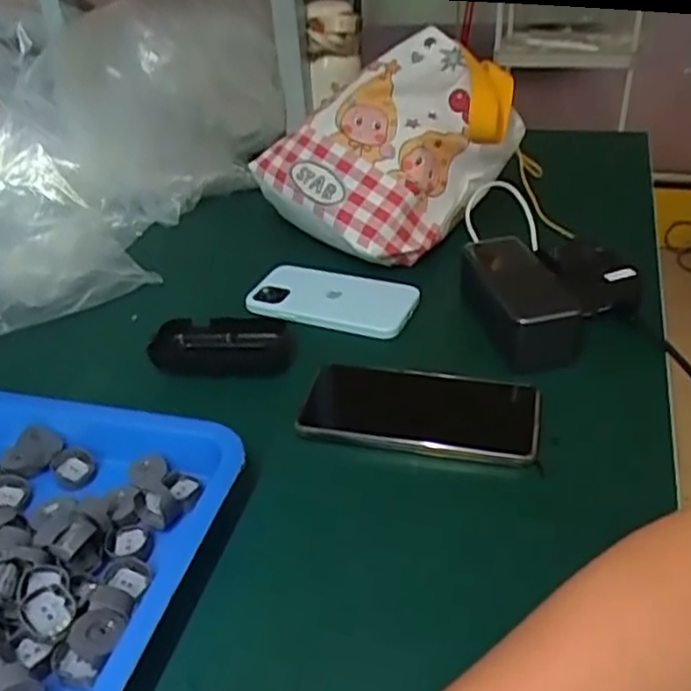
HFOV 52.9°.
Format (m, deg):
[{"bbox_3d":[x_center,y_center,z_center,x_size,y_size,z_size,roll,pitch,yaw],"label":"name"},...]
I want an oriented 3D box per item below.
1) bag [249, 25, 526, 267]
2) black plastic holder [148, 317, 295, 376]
[{"bbox_3d":[0.046,-0.208,0.704,0.197,0.184,0.200,-30,43,-32],"label":"bag"},{"bbox_3d":[-0.101,-0.001,0.574,0.108,0.024,0.052,0,35,5],"label":"black plastic holder"}]

